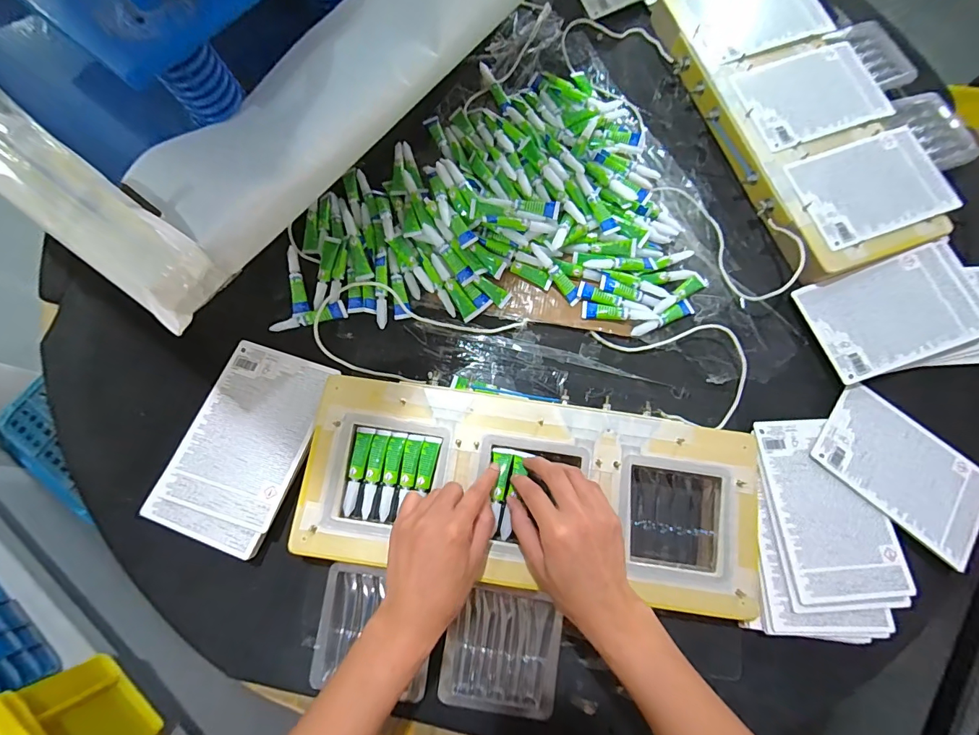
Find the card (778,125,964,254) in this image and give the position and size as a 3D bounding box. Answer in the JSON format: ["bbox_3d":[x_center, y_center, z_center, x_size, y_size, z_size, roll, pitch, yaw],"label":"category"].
[{"bbox_3d":[0.442,-0.209,0.495,0.172,0.008,0.114,-19,76,-6],"label":"card"}]

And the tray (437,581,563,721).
[{"bbox_3d":[0.011,0.262,0.399,0.101,0.016,0.102,9,75,2],"label":"tray"}]

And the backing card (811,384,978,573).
[{"bbox_3d":[0.430,0.104,0.445,0.167,0.008,0.116,40,72,9],"label":"backing card"}]

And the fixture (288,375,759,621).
[{"bbox_3d":[0.039,0.117,0.411,0.419,0.023,0.169,9,79,0],"label":"fixture"}]

